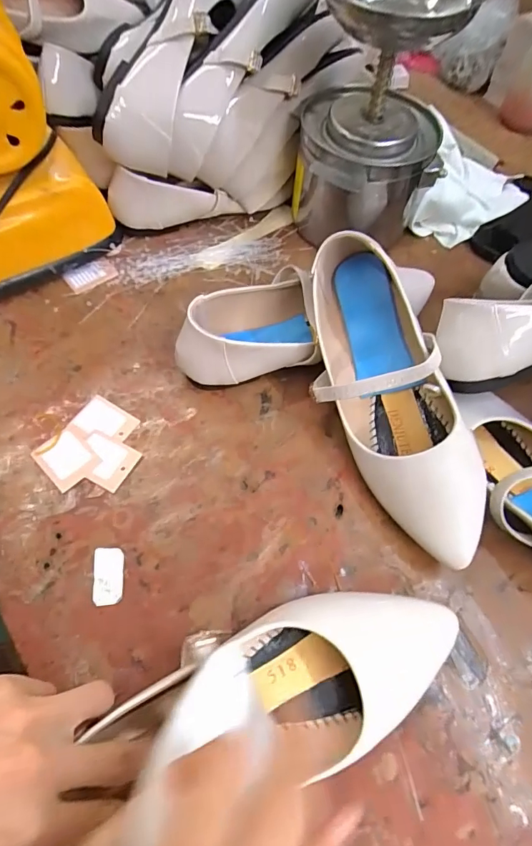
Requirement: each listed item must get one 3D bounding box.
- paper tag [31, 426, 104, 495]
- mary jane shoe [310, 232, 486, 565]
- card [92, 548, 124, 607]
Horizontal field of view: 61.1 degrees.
[{"bbox_3d":[-0.162,0.028,0.366,0.047,0.004,0.039,42,67,18],"label":"paper tag"},{"bbox_3d":[0.095,-0.021,0.355,0.095,0.062,0.262,-22,79,17],"label":"mary jane shoe"},{"bbox_3d":[-0.114,0.110,0.326,0.021,0.004,0.039,-2,64,-10],"label":"card"}]

